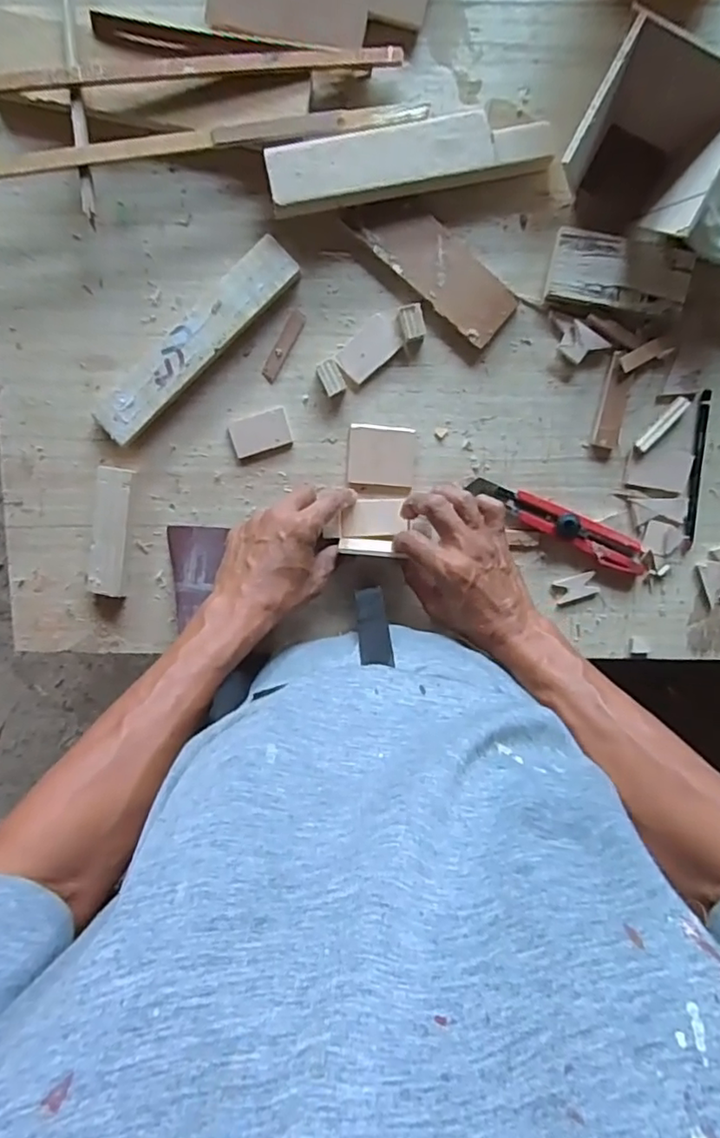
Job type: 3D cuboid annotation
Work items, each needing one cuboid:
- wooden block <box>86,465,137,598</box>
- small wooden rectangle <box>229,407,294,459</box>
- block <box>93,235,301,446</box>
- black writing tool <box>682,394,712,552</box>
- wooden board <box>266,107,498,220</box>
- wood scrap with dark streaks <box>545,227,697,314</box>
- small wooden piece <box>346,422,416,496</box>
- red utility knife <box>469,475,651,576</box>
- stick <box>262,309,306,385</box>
[{"bbox_3d":[-0.228,-0.034,0.545,0.032,0.021,0.116,8,99,0],"label":"wooden block"},{"bbox_3d":[-0.090,-0.121,0.539,0.054,0.005,0.034,-17,98,4],"label":"small wooden rectangle"},{"bbox_3d":[-0.145,-0.199,0.523,0.217,0.020,0.042,-42,95,7],"label":"block"},{"bbox_3d":[0.306,-0.089,0.537,0.012,0.005,0.138,5,99,1],"label":"black writing tool"},{"bbox_3d":[0.016,-0.337,0.489,0.183,0.011,0.052,-13,103,-2],"label":"wooden board"},{"bbox_3d":[0.224,-0.254,0.510,0.117,0.012,0.059,8,99,0],"label":"wood scrap with dark streaks"},{"bbox_3d":[0.019,-0.100,0.542,0.059,0.006,0.059,6,99,1],"label":"small wooden piece"},{"bbox_3d":[0.181,-0.040,0.540,0.174,0.019,0.026,26,98,-2],"label":"red utility knife"},{"bbox_3d":[-0.069,-0.199,0.530,0.014,0.004,0.066,29,98,-3],"label":"stick"}]

